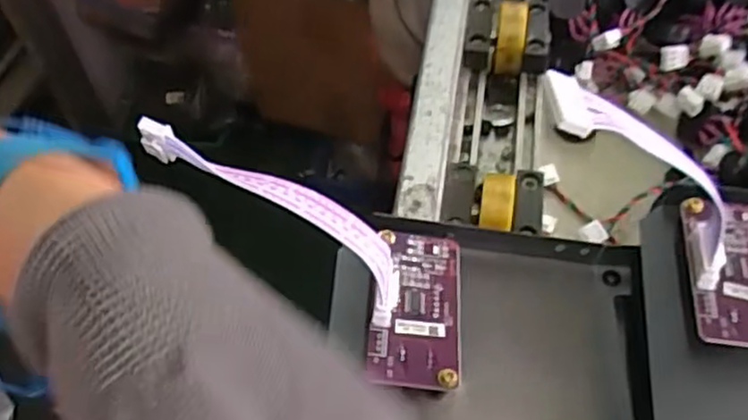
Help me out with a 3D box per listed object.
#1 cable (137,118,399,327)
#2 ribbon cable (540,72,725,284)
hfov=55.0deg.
[{"bbox_3d":[-0.033,0.002,0.246,0.106,0.022,0.020,32,58,-8],"label":"cable"},{"bbox_3d":[0.093,-0.012,0.234,0.021,0.111,0.028,-23,45,36],"label":"ribbon cable"}]

